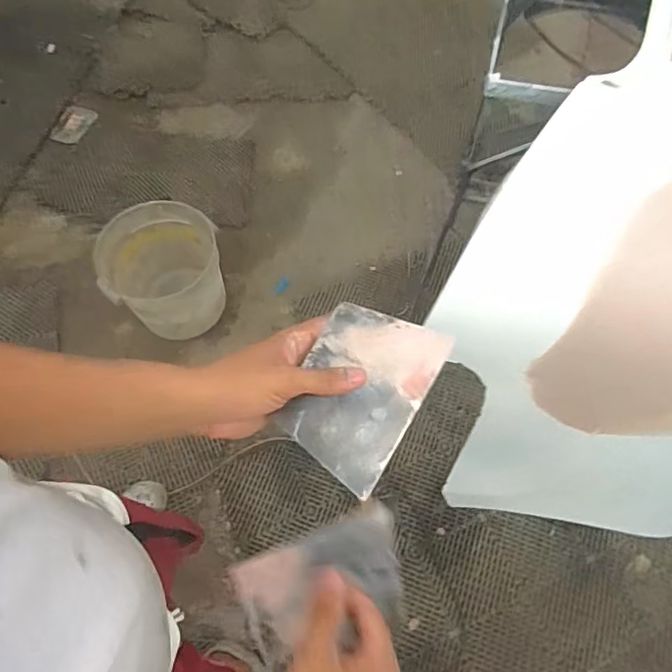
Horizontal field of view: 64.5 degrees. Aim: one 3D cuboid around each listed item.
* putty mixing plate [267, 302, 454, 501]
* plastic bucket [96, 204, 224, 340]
[{"bbox_3d":[0.019,0.043,0.435,0.097,0.005,0.139,28,83,10],"label":"putty mixing plate"},{"bbox_3d":[-0.495,-0.169,1.561,0.316,0.296,0.316,0,62,-1],"label":"plastic bucket"}]

